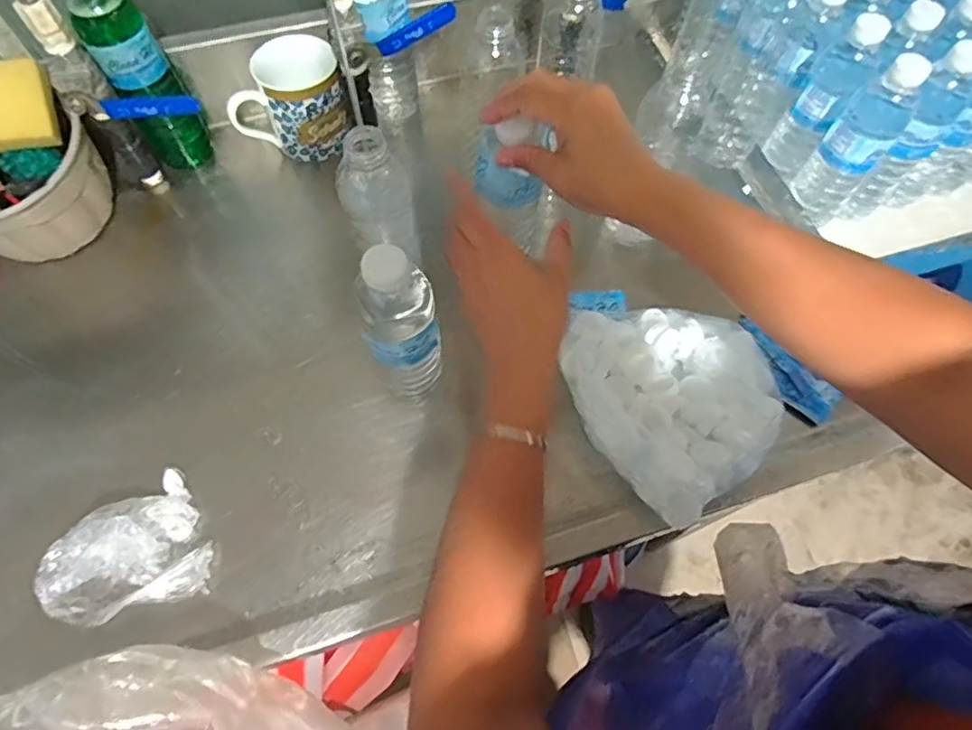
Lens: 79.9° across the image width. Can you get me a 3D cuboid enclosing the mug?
[{"bbox_3d":[-0.217,-0.288,0.633,0.126,0.109,0.077,-22,66,-12],"label":"mug"}]

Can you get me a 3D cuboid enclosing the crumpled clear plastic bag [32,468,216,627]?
[{"bbox_3d":[-0.300,0.157,0.478,0.124,0.043,0.107,-27,67,-14],"label":"crumpled clear plastic bag"}]

